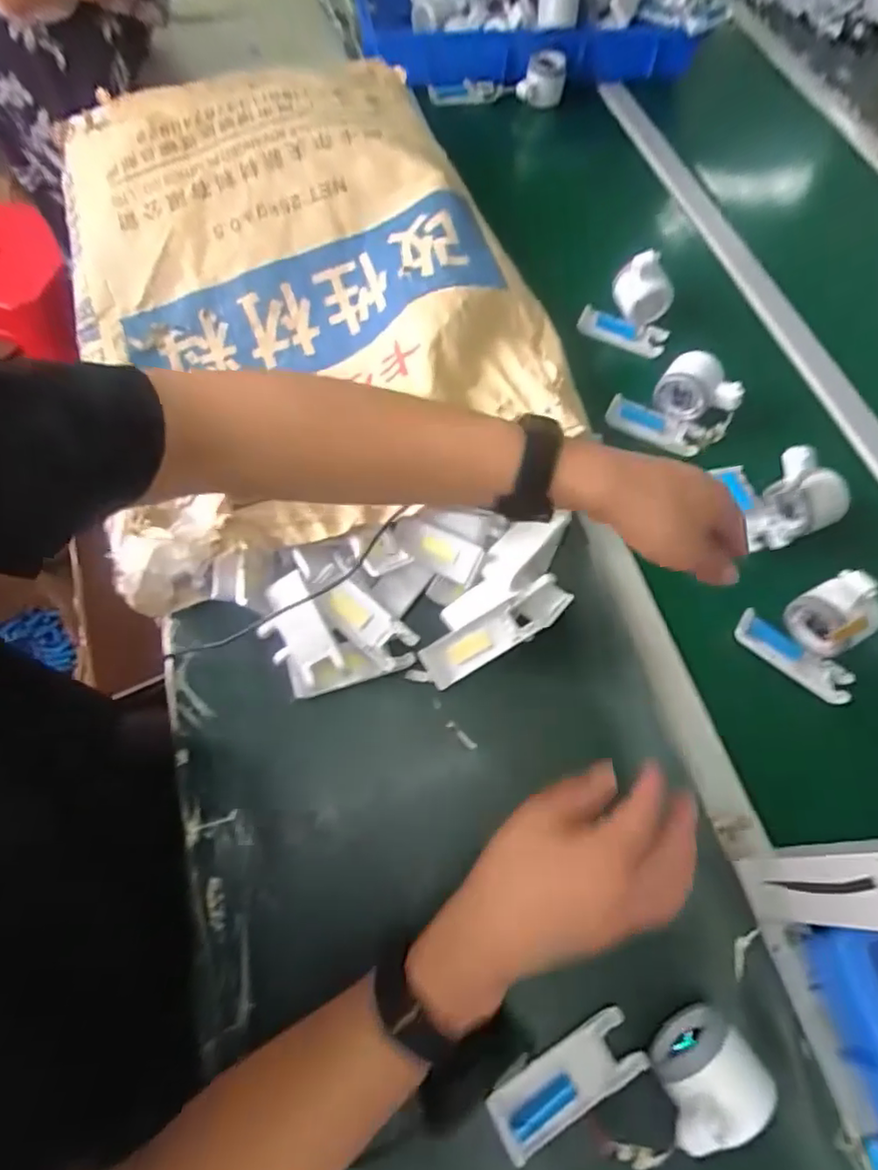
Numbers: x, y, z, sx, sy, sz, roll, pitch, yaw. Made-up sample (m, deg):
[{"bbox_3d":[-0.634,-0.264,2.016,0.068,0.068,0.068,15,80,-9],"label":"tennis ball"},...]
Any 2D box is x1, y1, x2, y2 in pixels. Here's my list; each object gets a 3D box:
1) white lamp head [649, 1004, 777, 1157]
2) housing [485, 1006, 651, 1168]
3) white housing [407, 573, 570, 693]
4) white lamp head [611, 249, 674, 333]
[{"bbox_3d":[0.168,0.315,0.381,0.070,0.066,0.056,-29,68,-16],"label":"white lamp head"},{"bbox_3d":[0.085,0.331,0.403,0.106,0.012,0.044,-27,68,-16],"label":"housing"},{"bbox_3d":[0.047,0.045,0.538,0.154,0.022,0.040,-31,80,0],"label":"white housing"},{"bbox_3d":[0.249,-0.359,0.733,0.071,0.071,0.038,26,65,10],"label":"white lamp head"}]

